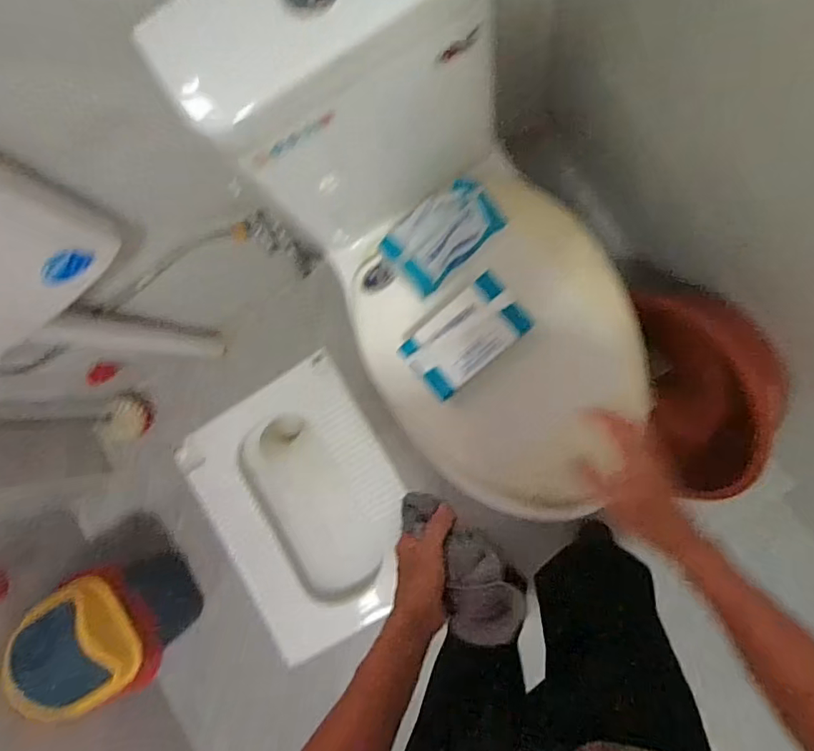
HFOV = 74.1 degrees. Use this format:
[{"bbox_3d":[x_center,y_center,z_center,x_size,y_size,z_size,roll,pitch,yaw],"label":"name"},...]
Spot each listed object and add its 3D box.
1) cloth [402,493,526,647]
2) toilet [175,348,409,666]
[{"bbox_3d":[0.051,0.182,0.526,0.063,0.044,0.159,-38,69,5],"label":"cloth"},{"bbox_3d":[-0.219,0.294,1.246,0.432,0.131,0.584,-33,83,6],"label":"toilet"}]

